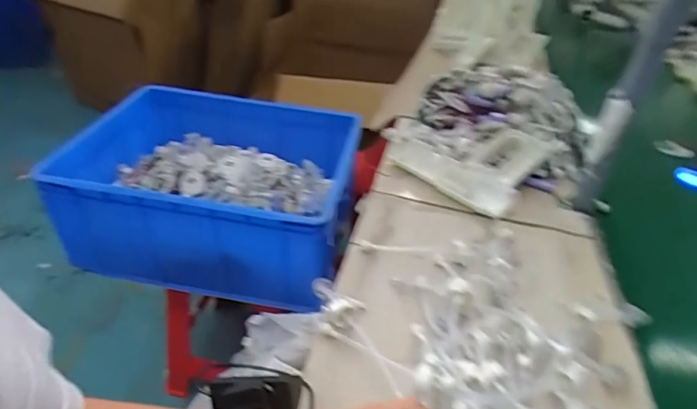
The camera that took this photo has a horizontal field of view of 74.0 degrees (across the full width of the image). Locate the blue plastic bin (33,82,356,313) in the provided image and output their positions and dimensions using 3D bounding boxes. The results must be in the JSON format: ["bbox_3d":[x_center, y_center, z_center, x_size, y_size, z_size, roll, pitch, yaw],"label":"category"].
[{"bbox_3d":[-0.285,-0.040,0.985,0.580,0.226,0.404,10,37,5],"label":"blue plastic bin"}]

